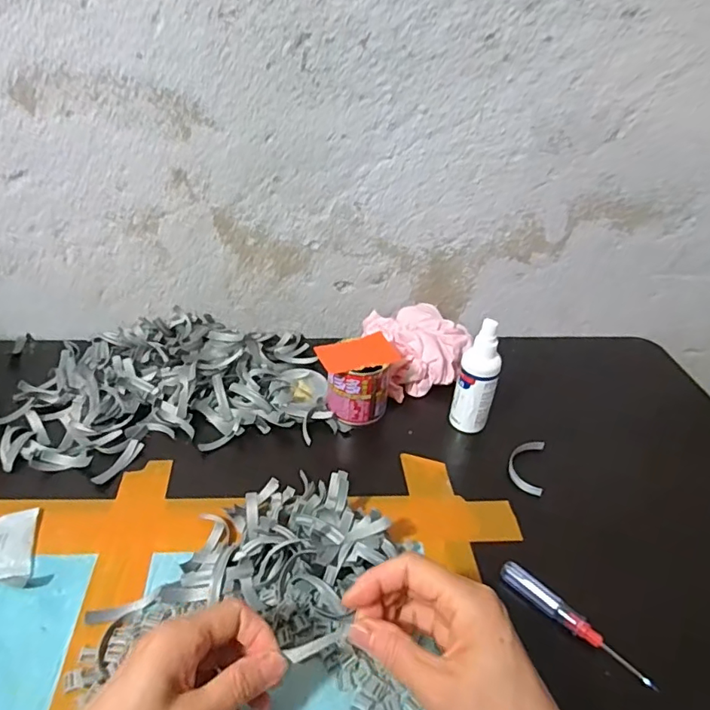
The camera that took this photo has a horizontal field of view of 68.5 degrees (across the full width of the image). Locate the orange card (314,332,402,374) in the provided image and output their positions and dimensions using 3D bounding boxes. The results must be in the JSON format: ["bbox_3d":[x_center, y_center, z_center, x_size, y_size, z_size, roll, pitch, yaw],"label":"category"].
[{"bbox_3d":[0.004,-0.001,0.543,0.075,0.009,0.053,-16,38,-19],"label":"orange card"}]

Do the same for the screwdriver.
[{"bbox_3d":[0.163,0.200,0.393,0.013,0.017,0.118,-25,45,-34],"label":"screwdriver"}]

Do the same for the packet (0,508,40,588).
[{"bbox_3d":[-0.275,0.151,0.412,0.039,0.008,0.074,-9,38,-17],"label":"packet"}]

